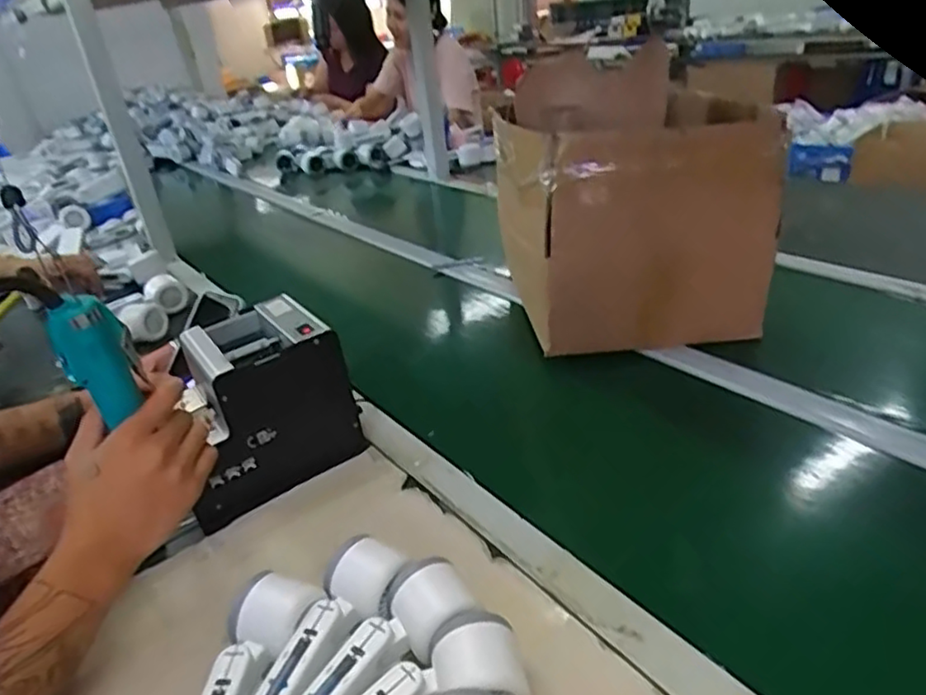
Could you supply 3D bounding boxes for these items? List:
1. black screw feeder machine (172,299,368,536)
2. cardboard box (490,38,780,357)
[{"bbox_3d":[-0.220,0.055,0.686,0.176,0.142,0.139,-23,32,-27],"label":"black screw feeder machine"},{"bbox_3d":[0.209,-0.188,0.867,0.308,0.302,0.287,-6,28,3],"label":"cardboard box"}]

